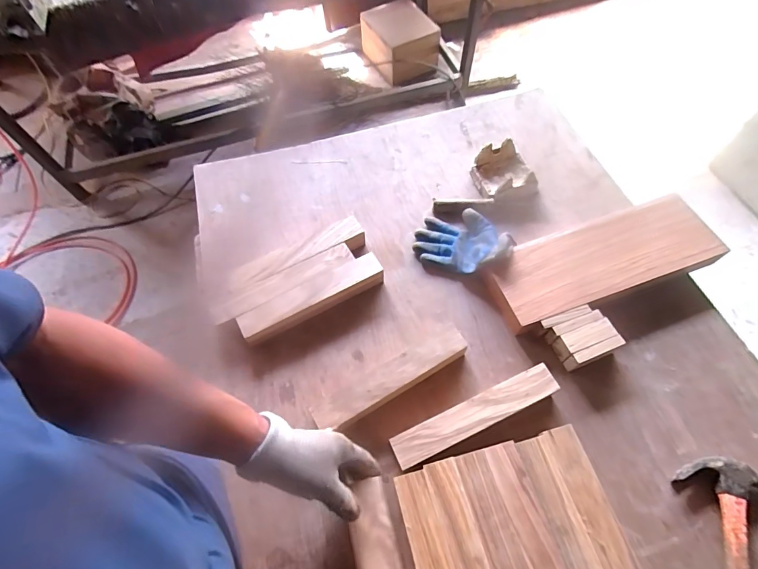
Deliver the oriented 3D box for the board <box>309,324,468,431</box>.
[{"bbox_3d":[0.019,0.148,0.609,0.255,0.053,0.049,-29,64,-12],"label":"board"}]

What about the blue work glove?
[{"bbox_3d":[0.157,-0.090,0.724,0.174,0.055,0.130,18,63,14],"label":"blue work glove"}]

